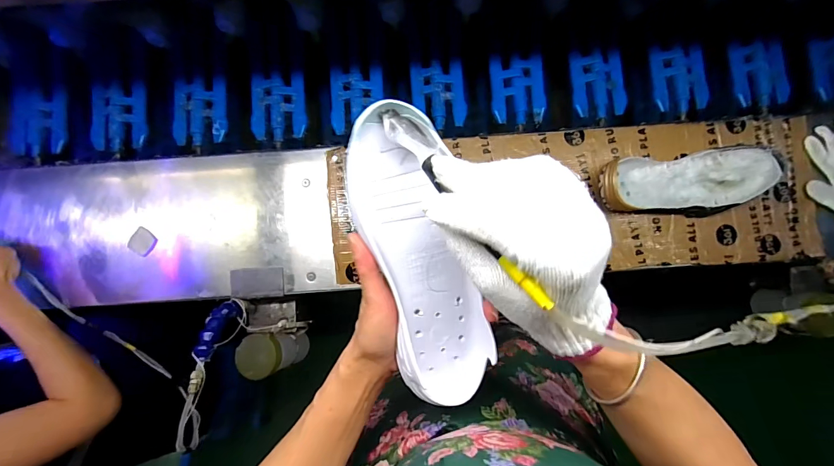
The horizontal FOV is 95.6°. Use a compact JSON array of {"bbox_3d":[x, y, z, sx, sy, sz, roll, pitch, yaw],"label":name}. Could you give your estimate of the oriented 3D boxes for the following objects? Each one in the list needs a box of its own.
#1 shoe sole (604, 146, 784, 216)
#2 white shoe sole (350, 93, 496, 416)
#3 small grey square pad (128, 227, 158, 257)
[{"bbox_3d":[0.415,-0.077,0.598,0.268,0.070,0.098,-6,89,1],"label":"shoe sole"},{"bbox_3d":[0.004,0.023,0.295,0.075,0.040,0.234,-17,105,0],"label":"white shoe sole"},{"bbox_3d":[-0.452,0.015,0.623,0.037,0.004,0.040,32,89,1],"label":"small grey square pad"}]

